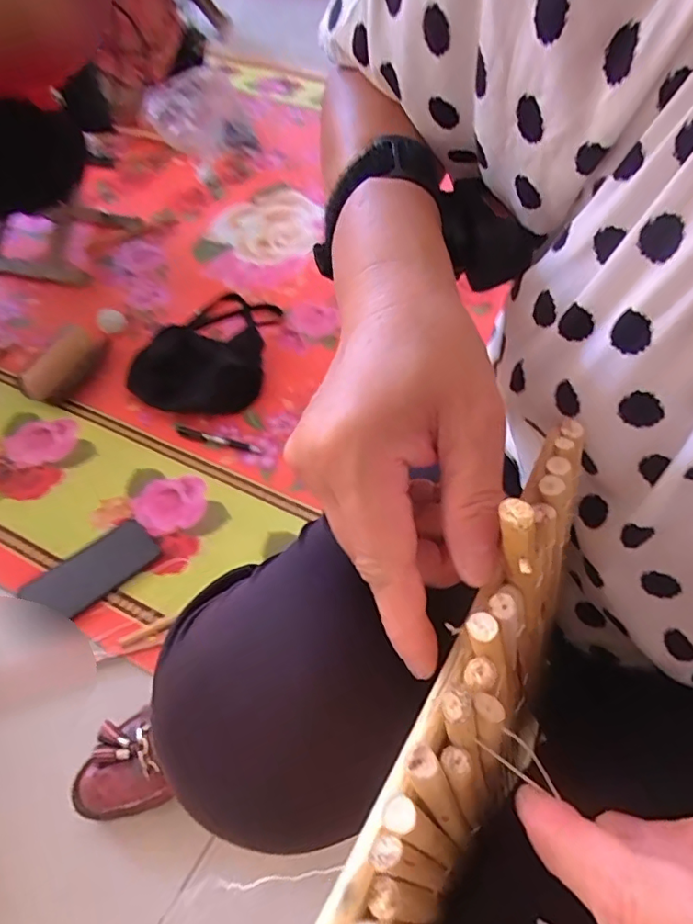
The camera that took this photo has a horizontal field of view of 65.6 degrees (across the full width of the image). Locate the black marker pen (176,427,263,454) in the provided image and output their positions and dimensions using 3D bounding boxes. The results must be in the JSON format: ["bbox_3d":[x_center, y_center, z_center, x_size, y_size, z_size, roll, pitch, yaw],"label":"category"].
[{"bbox_3d":[-0.199,-0.032,0.831,0.134,0.008,0.016,13,53,7],"label":"black marker pen"}]

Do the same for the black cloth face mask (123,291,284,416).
[{"bbox_3d":[-0.223,-0.202,0.916,0.203,0.082,0.329,15,54,8],"label":"black cloth face mask"}]

